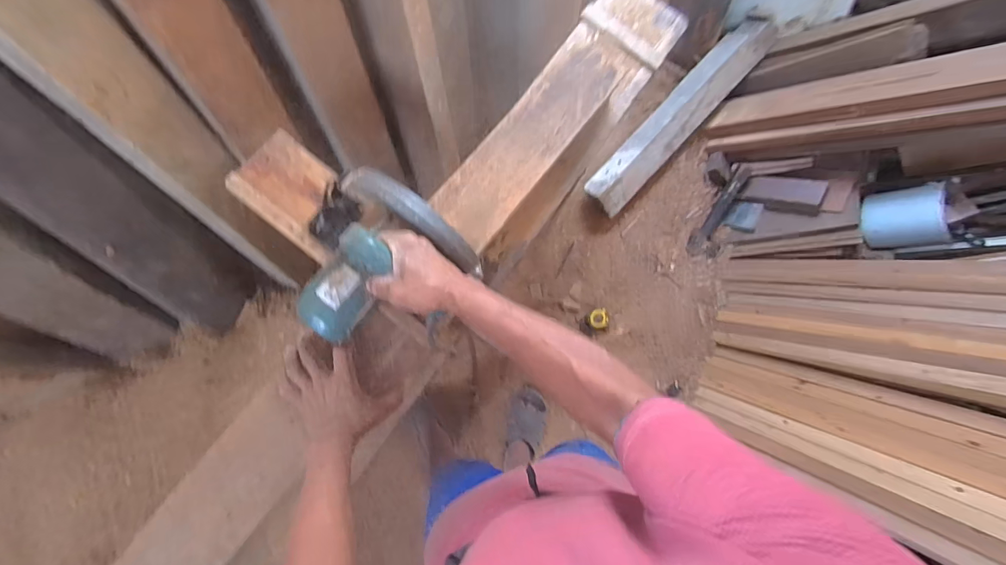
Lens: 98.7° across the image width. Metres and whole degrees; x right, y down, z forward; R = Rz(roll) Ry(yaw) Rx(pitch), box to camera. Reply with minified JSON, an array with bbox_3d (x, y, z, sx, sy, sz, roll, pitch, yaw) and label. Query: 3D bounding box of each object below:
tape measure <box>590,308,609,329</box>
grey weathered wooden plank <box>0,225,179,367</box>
[{"bbox_3d":[0.325,0.123,1.461,0.059,0.027,0.064,-8,86,-8],"label":"tape measure"},{"bbox_3d":[-0.830,0.019,0.794,0.131,0.552,0.067,-35,72,-20],"label":"grey weathered wooden plank"}]

